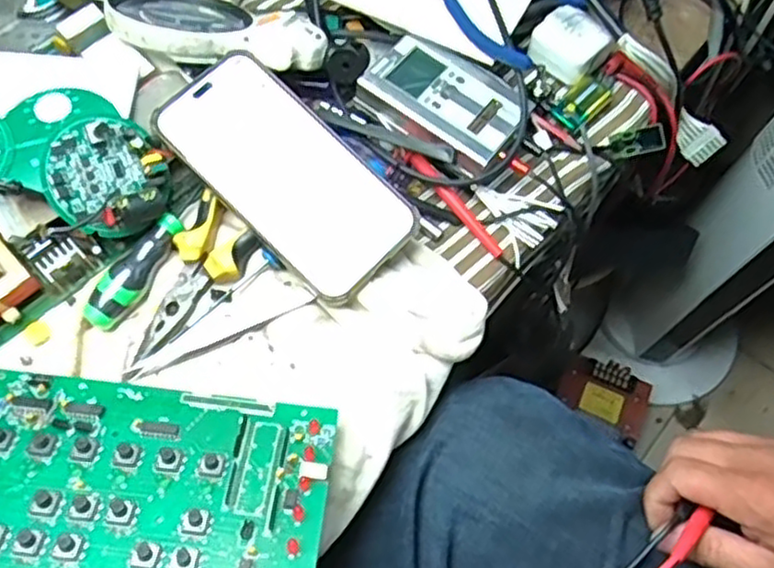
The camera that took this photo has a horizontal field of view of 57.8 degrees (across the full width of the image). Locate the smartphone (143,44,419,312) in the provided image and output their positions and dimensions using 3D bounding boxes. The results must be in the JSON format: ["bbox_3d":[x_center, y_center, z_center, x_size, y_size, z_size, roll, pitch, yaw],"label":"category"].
[{"bbox_3d":[-0.060,-0.068,0.425,0.159,0.008,0.081,44,74,4],"label":"smartphone"}]

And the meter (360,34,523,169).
[{"bbox_3d":[0.040,-0.123,0.479,0.105,0.034,0.064,35,68,12],"label":"meter"}]

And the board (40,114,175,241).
[{"bbox_3d":[-0.161,-0.063,0.409,0.067,0.016,0.068,4,82,-27],"label":"board"}]

